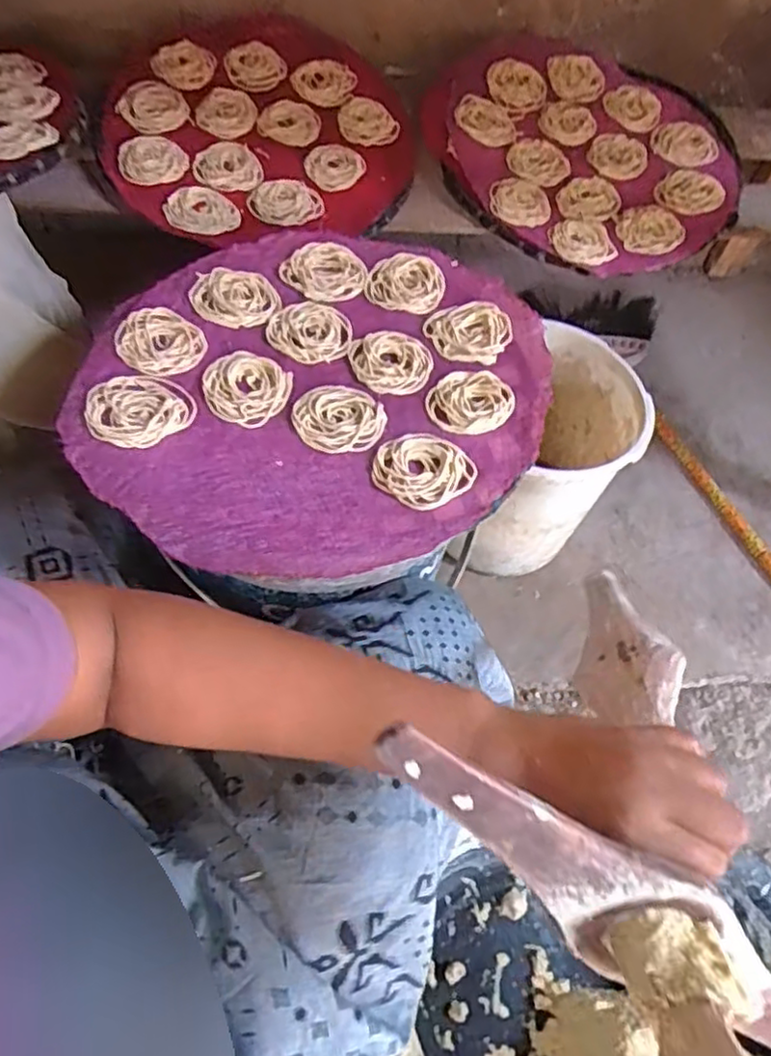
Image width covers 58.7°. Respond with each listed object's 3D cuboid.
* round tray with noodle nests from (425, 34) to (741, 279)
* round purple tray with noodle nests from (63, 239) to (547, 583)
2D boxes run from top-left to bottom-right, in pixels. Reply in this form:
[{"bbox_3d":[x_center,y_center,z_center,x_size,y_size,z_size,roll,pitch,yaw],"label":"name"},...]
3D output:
[{"bbox_3d":[0.240,-0.452,0.817,0.347,0.030,0.370,2,67,-4],"label":"round tray with noodle nests"},{"bbox_3d":[-0.048,-0.118,0.546,0.326,0.026,0.376,28,57,14],"label":"round purple tray with noodle nests"}]

